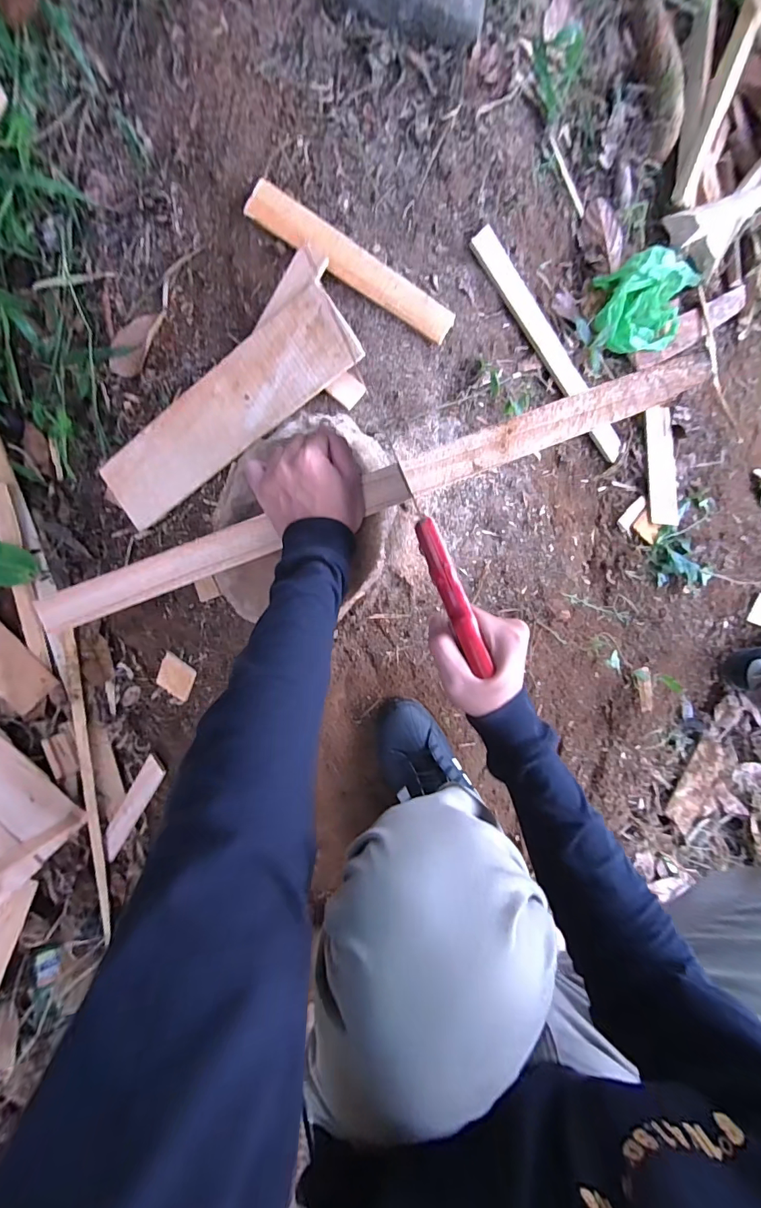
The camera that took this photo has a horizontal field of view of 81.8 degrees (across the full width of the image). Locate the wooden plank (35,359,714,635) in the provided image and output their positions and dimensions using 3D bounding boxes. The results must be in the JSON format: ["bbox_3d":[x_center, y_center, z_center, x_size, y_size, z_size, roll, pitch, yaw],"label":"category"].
[{"bbox_3d":[-0.019,-0.104,0.433,0.675,0.018,0.038,-20,89,2],"label":"wooden plank"}]

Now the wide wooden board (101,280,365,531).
[{"bbox_3d":[-0.209,-0.250,0.582,0.387,0.013,0.107,-32,94,13],"label":"wide wooden board"}]

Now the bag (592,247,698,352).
[{"bbox_3d":[0.434,-0.484,0.713,0.148,0.080,0.121,0,90,2],"label":"bag"}]

